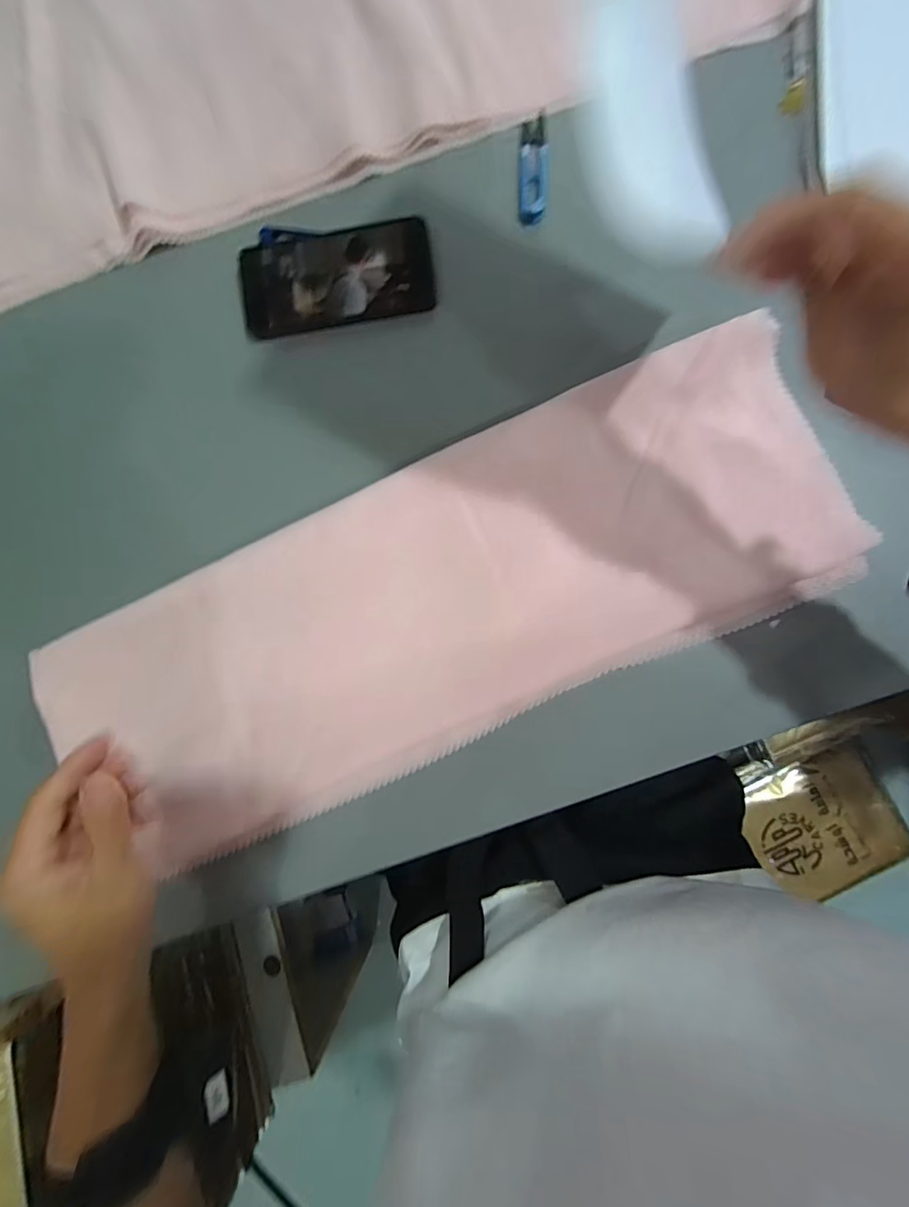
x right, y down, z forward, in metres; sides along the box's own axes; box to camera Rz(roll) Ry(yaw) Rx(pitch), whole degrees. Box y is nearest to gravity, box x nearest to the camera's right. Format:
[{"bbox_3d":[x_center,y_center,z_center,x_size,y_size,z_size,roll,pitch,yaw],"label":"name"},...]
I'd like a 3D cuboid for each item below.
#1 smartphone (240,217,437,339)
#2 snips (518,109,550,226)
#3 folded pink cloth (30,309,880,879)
[{"bbox_3d":[-0.102,-0.279,0.408,0.164,0.009,0.077,-9,85,3],"label":"smartphone"},{"bbox_3d":[0.067,-0.369,0.405,0.025,0.011,0.088,0,86,4],"label":"snips"},{"bbox_3d":[-0.005,-0.003,0.370,0.596,0.015,0.217,-25,88,1],"label":"folded pink cloth"}]

